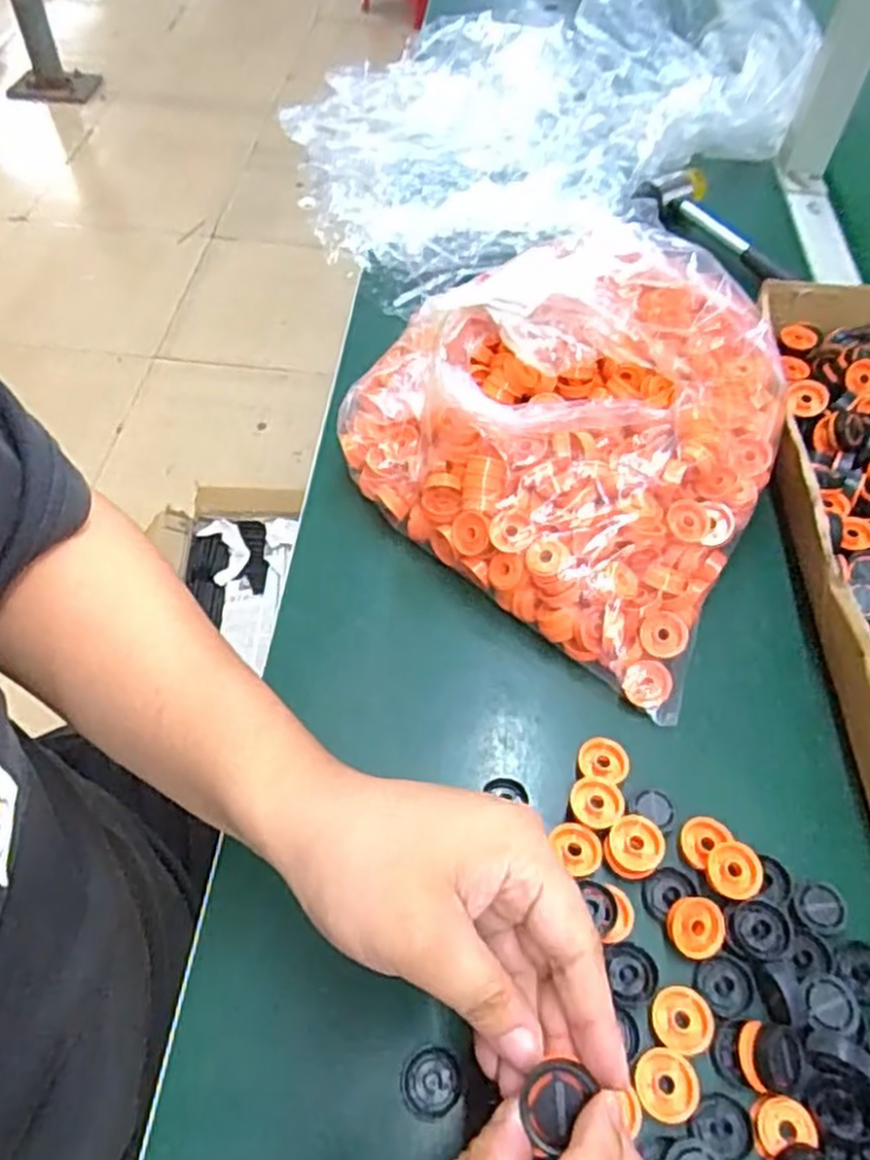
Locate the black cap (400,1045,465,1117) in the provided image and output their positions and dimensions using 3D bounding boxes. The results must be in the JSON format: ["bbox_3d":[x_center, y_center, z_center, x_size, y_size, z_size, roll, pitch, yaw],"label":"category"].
[{"bbox_3d":[-0.001,0.212,0.327,0.025,0.004,0.024,2,54,-2],"label":"black cap"}]

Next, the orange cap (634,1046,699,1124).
[{"bbox_3d":[0.097,0.212,0.324,0.026,0.004,0.026,2,54,-2],"label":"orange cap"}]

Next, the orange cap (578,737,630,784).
[{"bbox_3d":[0.090,0.095,0.410,0.026,0.006,0.023,15,54,8],"label":"orange cap"}]

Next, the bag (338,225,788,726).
[{"bbox_3d":[0.087,-0.102,0.483,0.265,0.109,0.240,30,61,22],"label":"bag"}]

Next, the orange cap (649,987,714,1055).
[{"bbox_3d":[0.109,0.193,0.339,0.027,0.004,0.025,2,54,-2],"label":"orange cap"}]

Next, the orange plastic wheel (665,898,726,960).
[{"bbox_3d":[0.121,0.161,0.359,0.025,0.004,0.026,-4,76,15],"label":"orange plastic wheel"}]

